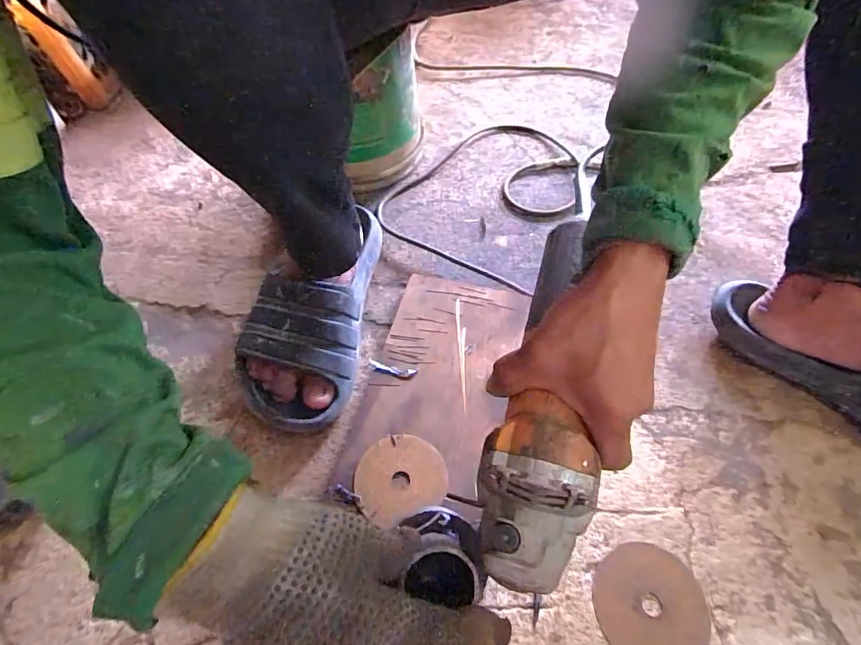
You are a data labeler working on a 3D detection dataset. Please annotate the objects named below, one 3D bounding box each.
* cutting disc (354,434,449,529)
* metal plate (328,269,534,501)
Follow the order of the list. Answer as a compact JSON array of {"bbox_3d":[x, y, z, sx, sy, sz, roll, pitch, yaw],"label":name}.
[{"bbox_3d":[-0.027,0.134,0.393,0.075,0.004,0.069,1,54,-2],"label":"cutting disc"},{"bbox_3d":[0.009,0.053,0.450,0.135,0.009,0.233,12,59,12],"label":"metal plate"}]

